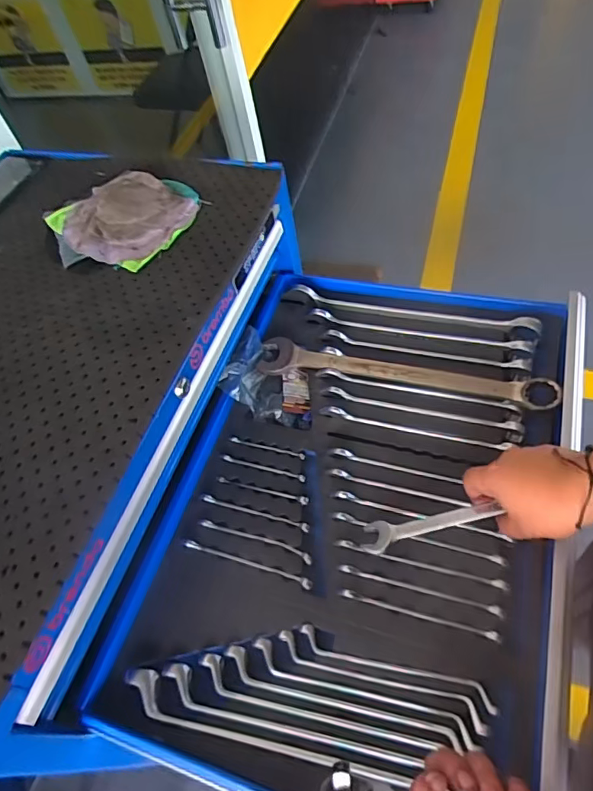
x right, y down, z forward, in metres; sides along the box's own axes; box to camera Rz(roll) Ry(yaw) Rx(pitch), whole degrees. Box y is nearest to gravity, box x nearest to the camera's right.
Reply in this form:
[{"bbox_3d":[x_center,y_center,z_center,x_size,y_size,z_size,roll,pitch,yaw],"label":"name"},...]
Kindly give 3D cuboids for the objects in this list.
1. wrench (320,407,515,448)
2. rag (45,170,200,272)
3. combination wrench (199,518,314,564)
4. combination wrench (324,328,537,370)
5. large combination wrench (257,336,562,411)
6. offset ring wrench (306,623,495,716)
[{"bbox_3d":[0.134,0.037,0.595,0.216,0.021,0.010,10,58,17],"label":"wrench"},{"bbox_3d":[-0.212,-0.221,0.635,0.173,0.022,0.161,-32,56,-12],"label":"rag"},{"bbox_3d":[-0.045,0.156,0.554,0.131,0.005,0.012,13,59,19],"label":"combination wrench"},{"bbox_3d":[0.163,-0.058,0.651,0.250,0.025,0.015,9,58,17],"label":"combination wrench"},{"bbox_3d":[0.126,-0.030,0.632,0.357,0.015,0.054,9,59,18],"label":"large combination wrench"},{"bbox_3d":[0.088,0.248,0.468,0.179,0.016,0.021,11,58,18],"label":"offset ring wrench"}]

